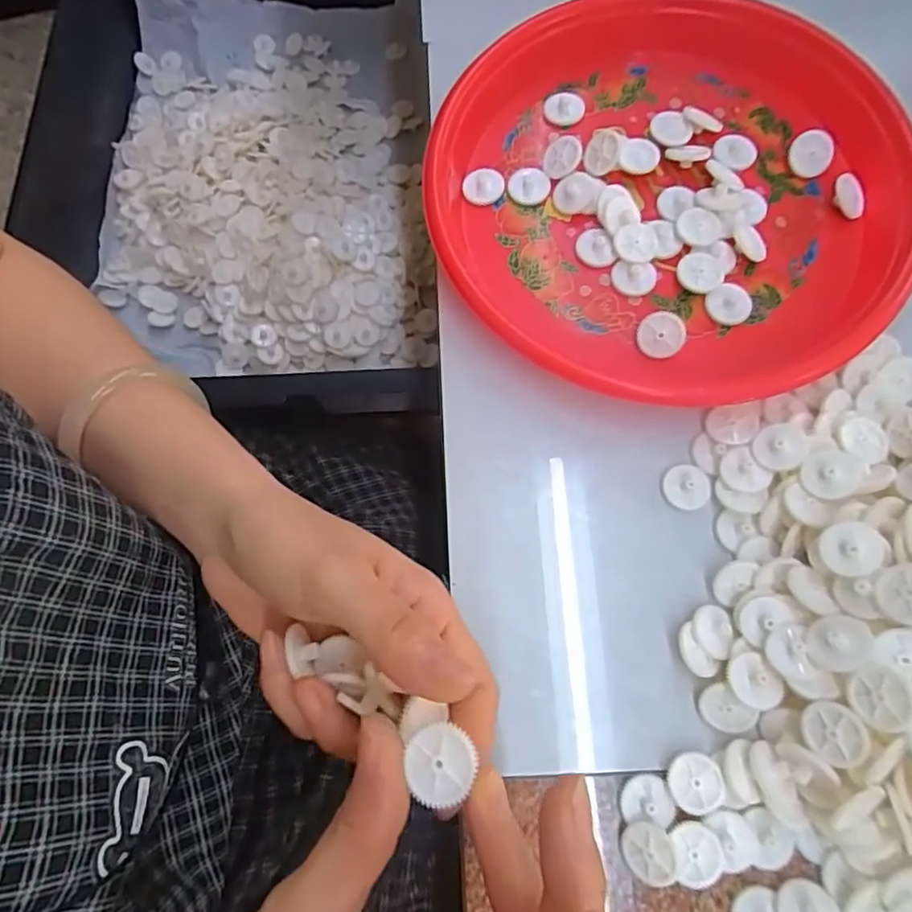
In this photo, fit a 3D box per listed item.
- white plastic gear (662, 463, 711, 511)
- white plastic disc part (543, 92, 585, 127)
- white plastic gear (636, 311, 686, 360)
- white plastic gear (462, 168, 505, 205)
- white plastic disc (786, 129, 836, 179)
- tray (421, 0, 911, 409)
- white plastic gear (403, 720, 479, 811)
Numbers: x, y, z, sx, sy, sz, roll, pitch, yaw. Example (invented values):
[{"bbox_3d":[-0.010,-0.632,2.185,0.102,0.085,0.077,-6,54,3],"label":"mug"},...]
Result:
[{"bbox_3d":[0.105,0.014,0.270,0.021,0.004,0.020,-1,74,2],"label":"white plastic gear"},{"bbox_3d":[0.060,-0.194,0.329,0.022,0.004,0.019,8,75,4],"label":"white plastic disc part"},{"bbox_3d":[0.098,-0.058,0.285,0.022,0.004,0.022,12,107,13],"label":"white plastic gear"},{"bbox_3d":[0.015,-0.146,0.320,0.022,0.004,0.022,-1,74,2],"label":"white plastic gear"},{"bbox_3d":[0.186,-0.158,0.312,0.021,0.004,0.022,4,104,16],"label":"white plastic disc"},{"bbox_3d":[0.108,-0.130,0.298,0.233,0.029,0.224,15,75,6],"label":"tray"},{"bbox_3d":[-0.005,0.089,0.171,0.019,0.004,0.021,-14,74,-2],"label":"white plastic gear"}]

